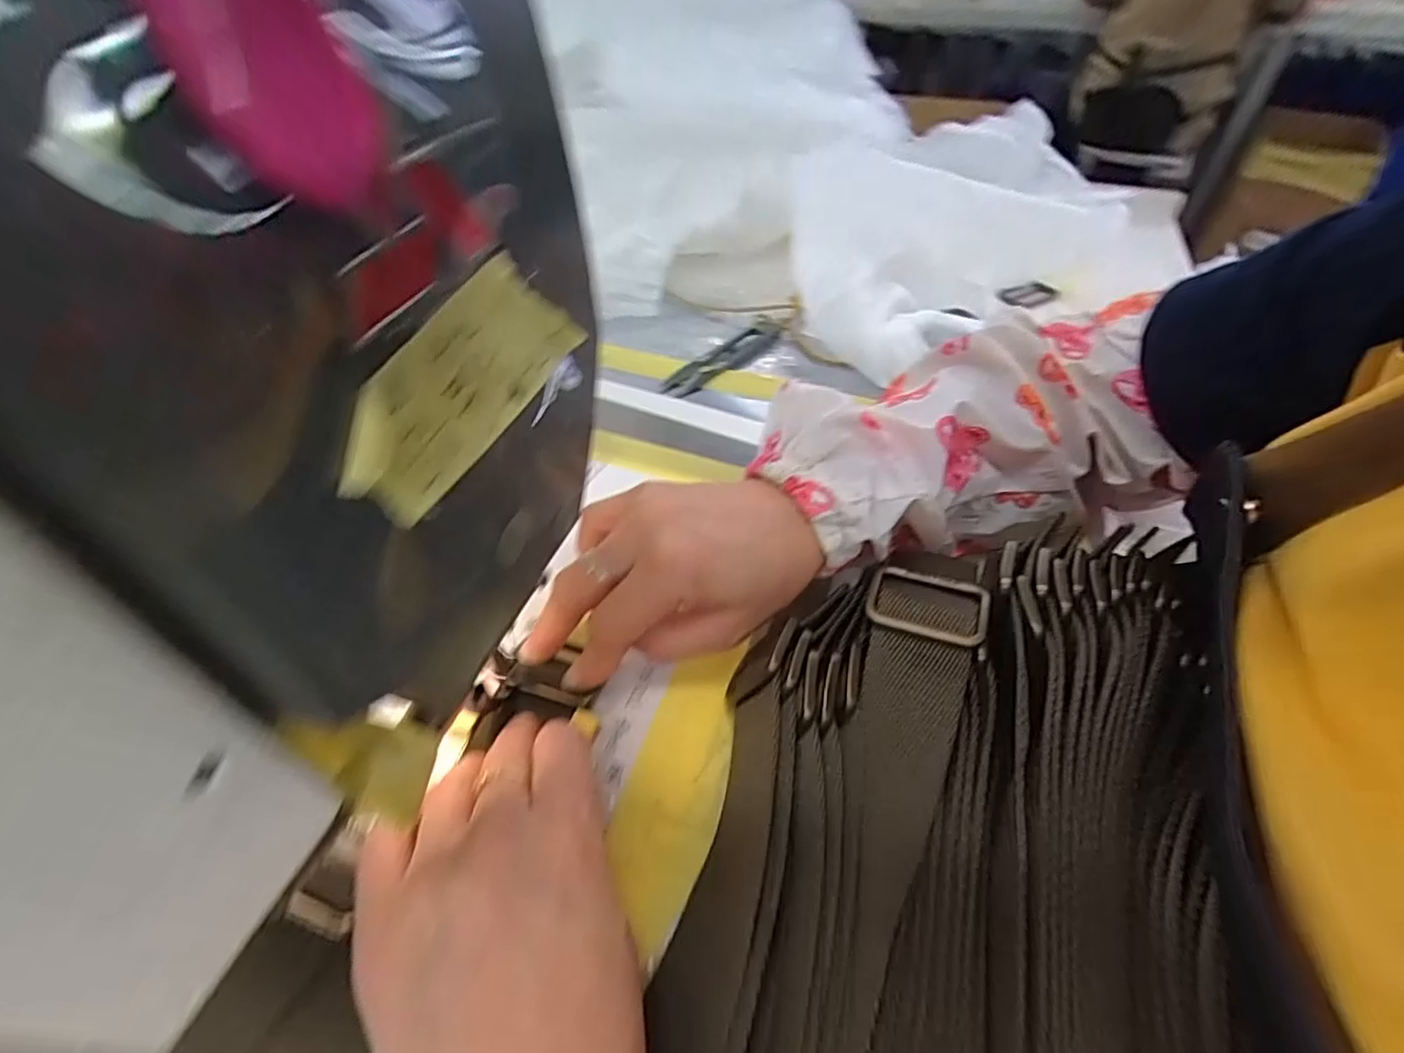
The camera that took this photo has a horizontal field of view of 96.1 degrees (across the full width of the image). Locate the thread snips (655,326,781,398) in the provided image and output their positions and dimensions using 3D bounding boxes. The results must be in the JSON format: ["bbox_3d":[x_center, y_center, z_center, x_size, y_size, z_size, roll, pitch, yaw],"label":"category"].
[{"bbox_3d":[0.015,-0.116,0.439,0.029,0.006,0.103,34,56,26],"label":"thread snips"}]

